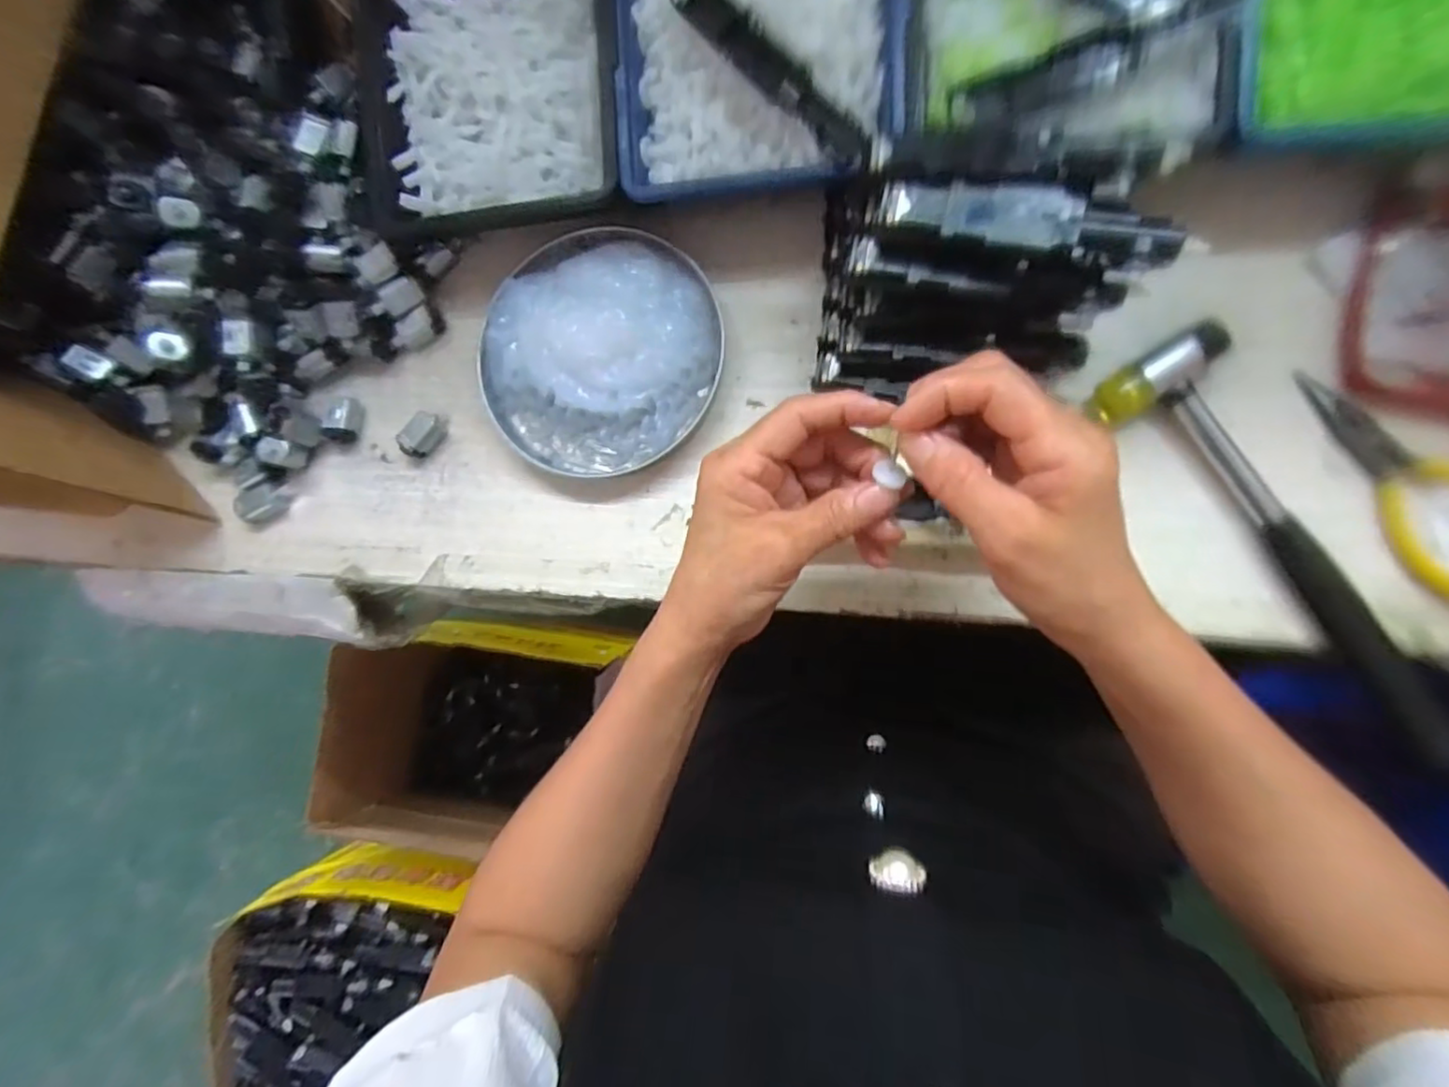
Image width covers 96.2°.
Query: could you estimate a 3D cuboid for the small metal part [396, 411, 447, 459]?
[{"bbox_3d":[-0.186,-0.067,0.399,0.018,0.014,0.027,39,92,9],"label":"small metal part"}]

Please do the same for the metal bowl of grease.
[{"bbox_3d":[-0.075,-0.112,0.378,0.136,0.032,0.140,-1,86,8],"label":"metal bowl of grease"}]

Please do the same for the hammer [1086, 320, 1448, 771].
[{"bbox_3d":[0.278,0.001,0.318,0.061,0.022,0.228,-33,82,5],"label":"hammer"}]

